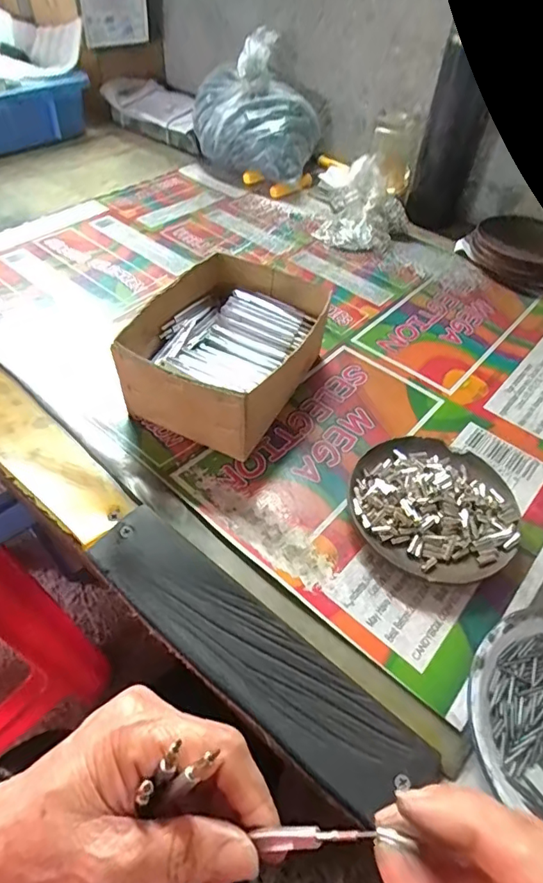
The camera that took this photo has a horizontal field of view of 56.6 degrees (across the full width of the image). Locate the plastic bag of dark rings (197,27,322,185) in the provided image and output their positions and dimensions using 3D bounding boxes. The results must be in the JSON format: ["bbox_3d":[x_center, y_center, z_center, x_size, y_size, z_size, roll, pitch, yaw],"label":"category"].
[{"bbox_3d":[-0.023,-0.425,0.657,0.176,0.139,0.099,28,54,18],"label":"plastic bag of dark rings"}]

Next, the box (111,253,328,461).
[{"bbox_3d":[-0.033,-0.073,0.408,0.120,0.071,0.150,21,52,12],"label":"box"}]

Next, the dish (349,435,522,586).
[{"bbox_3d":[0.112,0.044,0.352,0.110,0.024,0.110,2,50,-3],"label":"dish"}]

